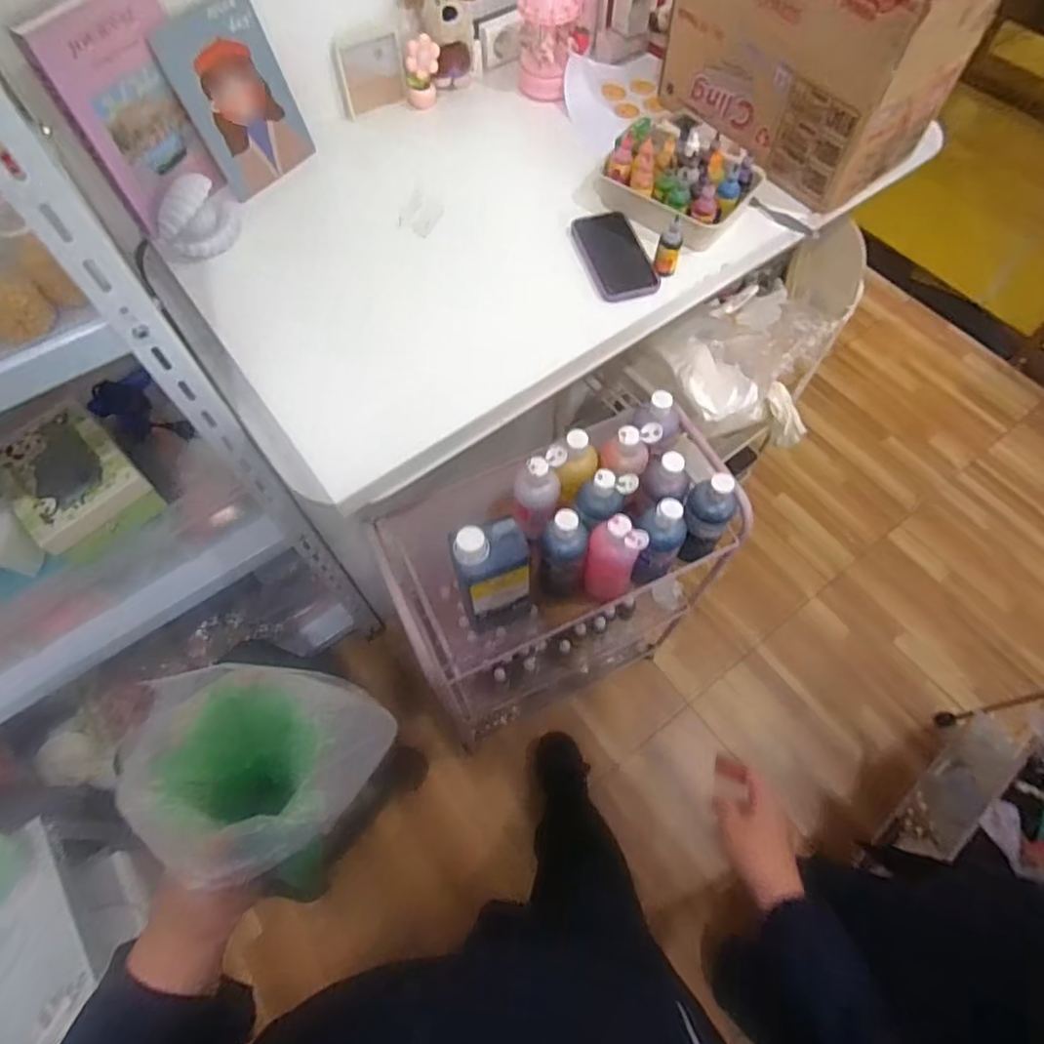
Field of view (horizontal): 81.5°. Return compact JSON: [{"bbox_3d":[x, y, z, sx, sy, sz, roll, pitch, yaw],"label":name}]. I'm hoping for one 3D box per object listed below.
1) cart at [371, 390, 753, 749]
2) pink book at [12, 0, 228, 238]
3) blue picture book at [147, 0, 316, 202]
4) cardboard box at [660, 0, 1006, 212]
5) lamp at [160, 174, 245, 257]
[{"bbox_3d":[0.051,0.115,1.062,0.476,0.723,0.267,-25,66,-11],"label":"cart"},{"bbox_3d":[-0.476,-0.517,0.760,0.032,0.229,0.157,32,67,29],"label":"pink book"},{"bbox_3d":[-0.378,-0.573,0.821,0.011,0.199,0.151,27,63,31],"label":"blue picture book"},{"bbox_3d":[0.382,-0.668,0.828,0.198,0.226,0.376,-34,68,-15],"label":"cardboard box"},{"bbox_3d":[-0.426,-0.398,0.797,0.106,0.068,0.093,-28,67,-12],"label":"lamp"}]

